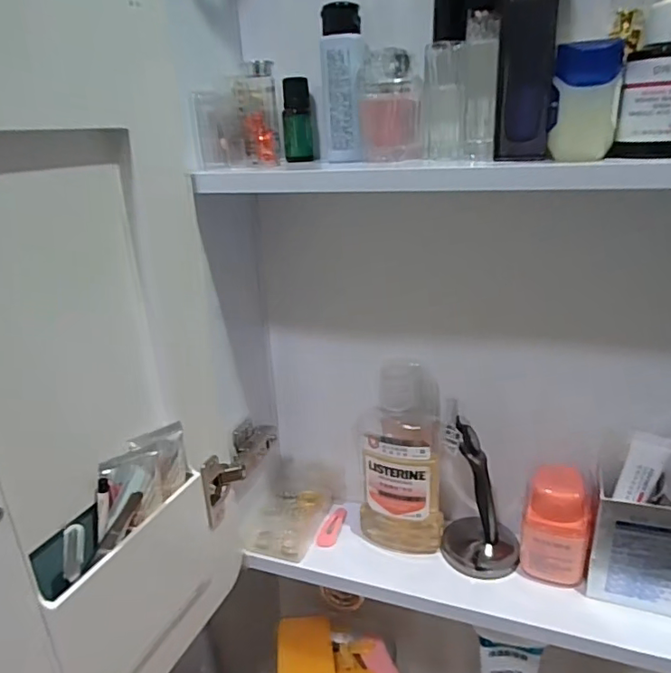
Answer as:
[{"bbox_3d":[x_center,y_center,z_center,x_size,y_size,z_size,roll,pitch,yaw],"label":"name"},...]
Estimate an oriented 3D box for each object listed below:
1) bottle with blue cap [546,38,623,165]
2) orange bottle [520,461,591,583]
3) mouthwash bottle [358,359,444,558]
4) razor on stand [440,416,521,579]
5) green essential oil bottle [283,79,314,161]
[{"bbox_3d":[0.141,-0.130,0.299,0.034,0.059,0.029,7,24,25],"label":"bottle with blue cap"},{"bbox_3d":[0.180,0.154,0.436,0.047,0.092,0.033,4,22,17],"label":"orange bottle"},{"bbox_3d":[0.060,0.114,0.472,0.079,0.176,0.054,-1,21,5],"label":"mouthwash bottle"},{"bbox_3d":[0.126,0.137,0.473,0.062,0.153,0.067,0,21,8],"label":"razor on stand"},{"bbox_3d":[-0.029,-0.169,0.416,0.022,0.059,0.017,-2,21,1],"label":"green essential oil bottle"}]

